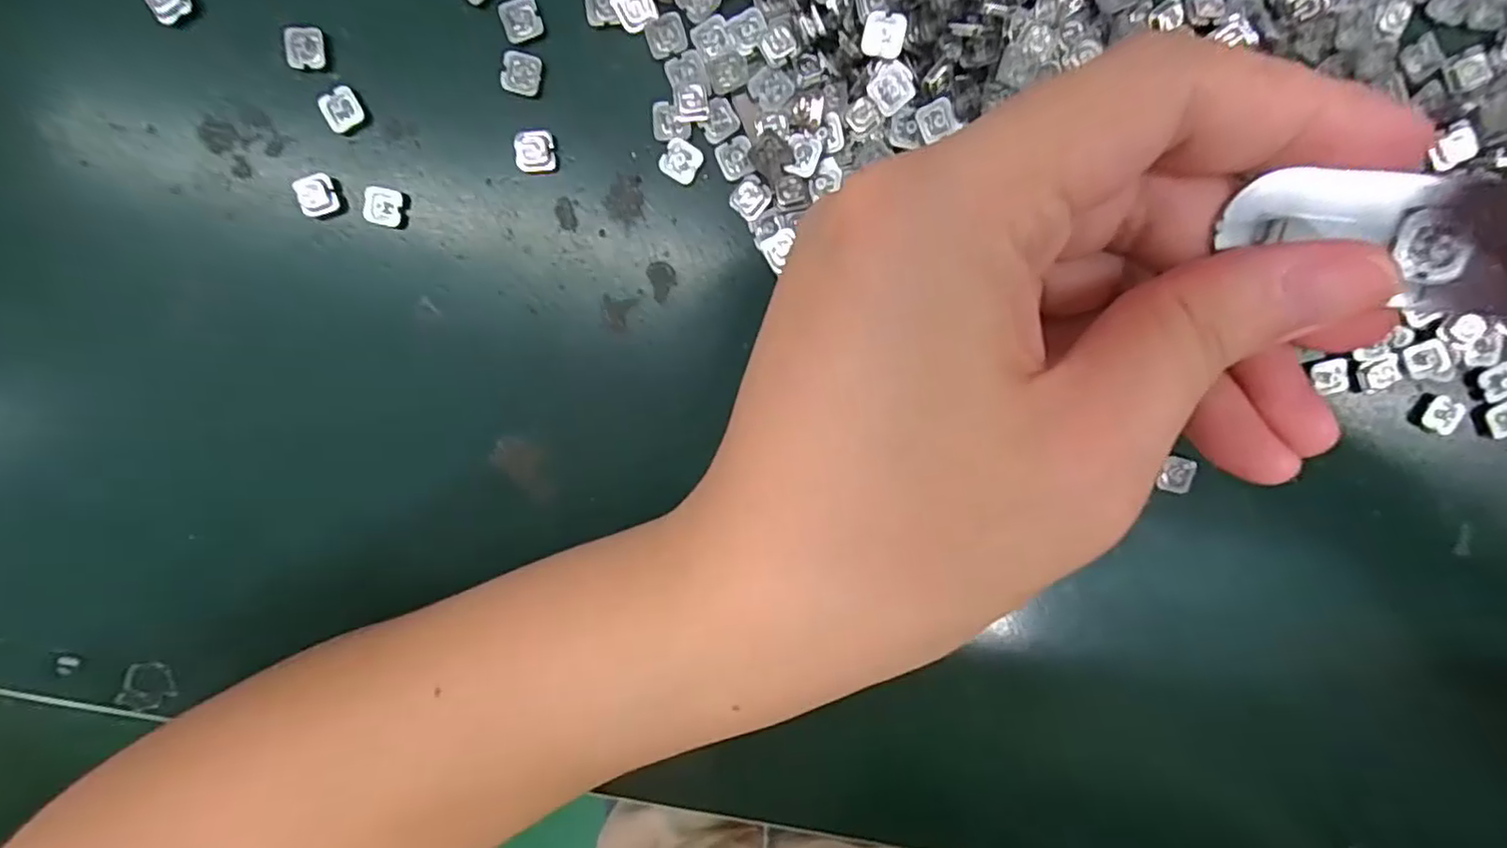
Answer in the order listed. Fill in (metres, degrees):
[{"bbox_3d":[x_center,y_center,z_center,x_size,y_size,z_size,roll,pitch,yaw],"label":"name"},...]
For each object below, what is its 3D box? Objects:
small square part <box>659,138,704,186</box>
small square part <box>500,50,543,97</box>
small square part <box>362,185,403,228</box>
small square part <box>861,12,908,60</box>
[{"bbox_3d":[-0.020,-0.072,0.173,0.010,0.004,0.010,31,98,-5],"label":"small square part"},{"bbox_3d":[-0.062,-0.094,0.170,0.009,0.004,0.010,14,99,-3],"label":"small square part"},{"bbox_3d":[-0.101,-0.059,0.174,0.009,0.005,0.010,9,100,-2],"label":"small square part"},{"bbox_3d":[0.033,-0.099,0.161,0.010,0.004,0.010,8,100,-2],"label":"small square part"}]

